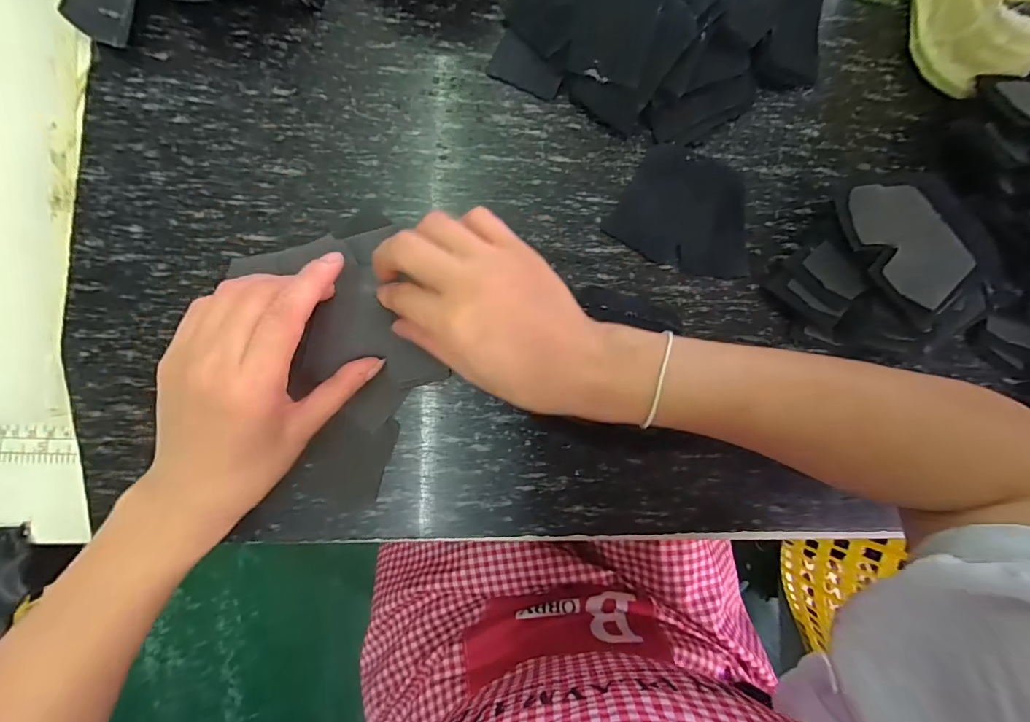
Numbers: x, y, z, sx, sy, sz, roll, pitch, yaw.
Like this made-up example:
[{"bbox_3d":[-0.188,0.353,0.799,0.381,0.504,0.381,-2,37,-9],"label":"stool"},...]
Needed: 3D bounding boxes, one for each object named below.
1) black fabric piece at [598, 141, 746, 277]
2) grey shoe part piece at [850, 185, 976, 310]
[{"bbox_3d":[0.118,-0.103,0.306,0.095,0.007,0.078,16,85,-5],"label":"black fabric piece"},{"bbox_3d":[0.245,-0.076,0.277,0.044,0.008,0.081,-27,75,6],"label":"grey shoe part piece"}]

